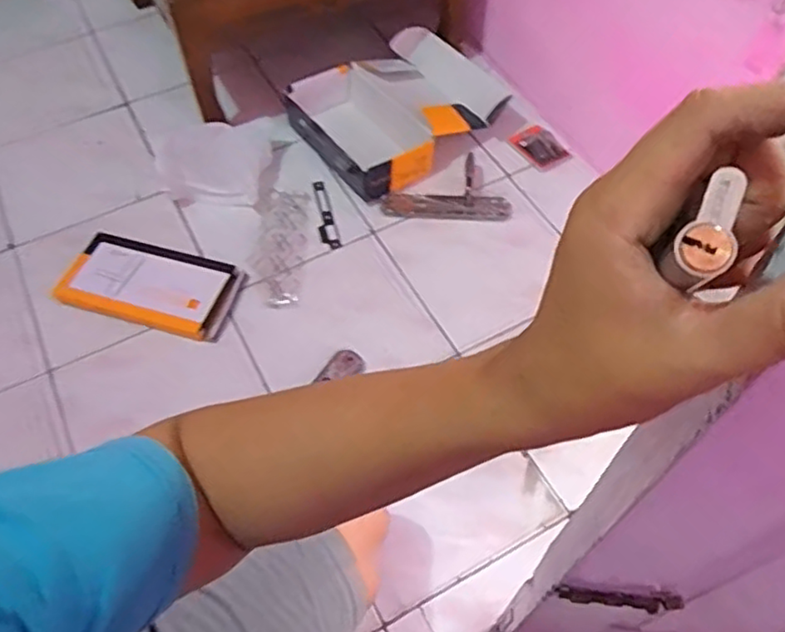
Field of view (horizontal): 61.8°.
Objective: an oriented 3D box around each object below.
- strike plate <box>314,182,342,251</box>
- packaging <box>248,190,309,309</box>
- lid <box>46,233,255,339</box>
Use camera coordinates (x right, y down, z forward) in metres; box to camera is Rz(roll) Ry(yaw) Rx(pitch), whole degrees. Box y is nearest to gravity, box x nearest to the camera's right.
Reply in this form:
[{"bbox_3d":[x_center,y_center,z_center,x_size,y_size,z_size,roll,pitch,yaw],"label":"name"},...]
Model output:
[{"bbox_3d":[-0.131,-0.192,1.244,0.036,0.006,0.167,-9,60,-16],"label":"strike plate"},{"bbox_3d":[-0.207,-0.134,1.210,0.091,0.019,0.259,2,57,1],"label":"packaging"},{"bbox_3d":[-0.420,-0.052,1.146,0.307,0.037,0.152,14,58,9],"label":"lid"}]

